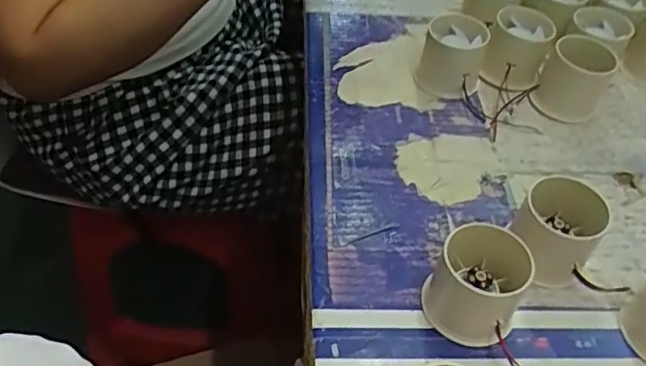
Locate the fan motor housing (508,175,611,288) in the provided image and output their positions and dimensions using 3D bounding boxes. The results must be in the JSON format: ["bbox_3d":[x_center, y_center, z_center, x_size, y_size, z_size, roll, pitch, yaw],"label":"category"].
[{"bbox_3d":[0.147,0.032,0.366,0.055,0.055,0.043,32,54,23],"label":"fan motor housing"}]

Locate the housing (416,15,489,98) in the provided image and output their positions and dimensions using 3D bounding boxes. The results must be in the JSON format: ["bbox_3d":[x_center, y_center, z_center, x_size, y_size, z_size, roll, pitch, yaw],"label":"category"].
[{"bbox_3d":[0.110,-0.108,0.500,0.054,0.046,0.058,13,48,8],"label":"housing"}]

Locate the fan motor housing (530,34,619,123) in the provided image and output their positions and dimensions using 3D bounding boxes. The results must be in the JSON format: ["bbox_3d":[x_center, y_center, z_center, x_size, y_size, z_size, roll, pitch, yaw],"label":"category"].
[{"bbox_3d":[0.209,-0.088,0.482,0.049,0.057,0.049,2,48,-2],"label":"fan motor housing"}]

